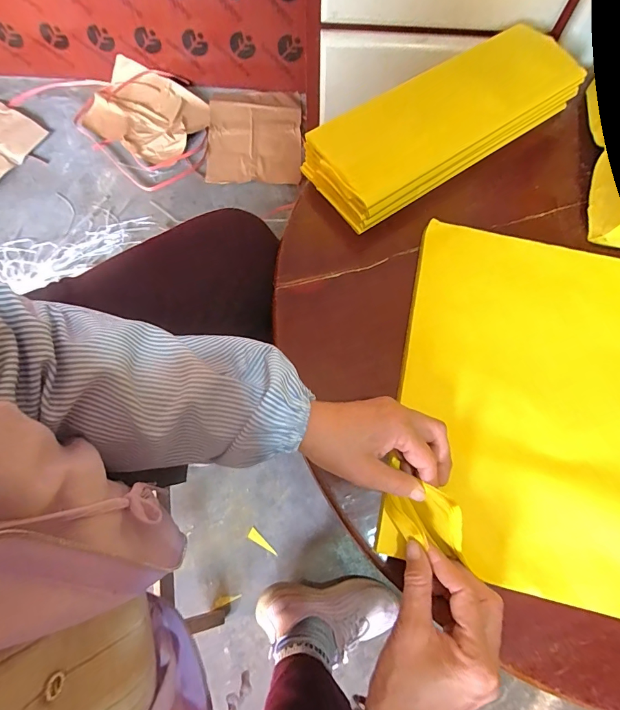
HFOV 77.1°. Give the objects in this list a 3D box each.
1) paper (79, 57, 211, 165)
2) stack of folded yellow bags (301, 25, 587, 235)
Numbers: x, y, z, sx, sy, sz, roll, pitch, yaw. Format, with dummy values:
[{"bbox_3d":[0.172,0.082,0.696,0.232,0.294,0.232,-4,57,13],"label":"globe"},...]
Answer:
[{"bbox_3d":[-0.482,-0.715,1.139,0.346,0.066,0.260,30,74,9],"label":"paper"},{"bbox_3d":[0.166,-0.287,0.472,0.351,0.065,0.121,-33,75,-11],"label":"stack of folded yellow bags"}]

